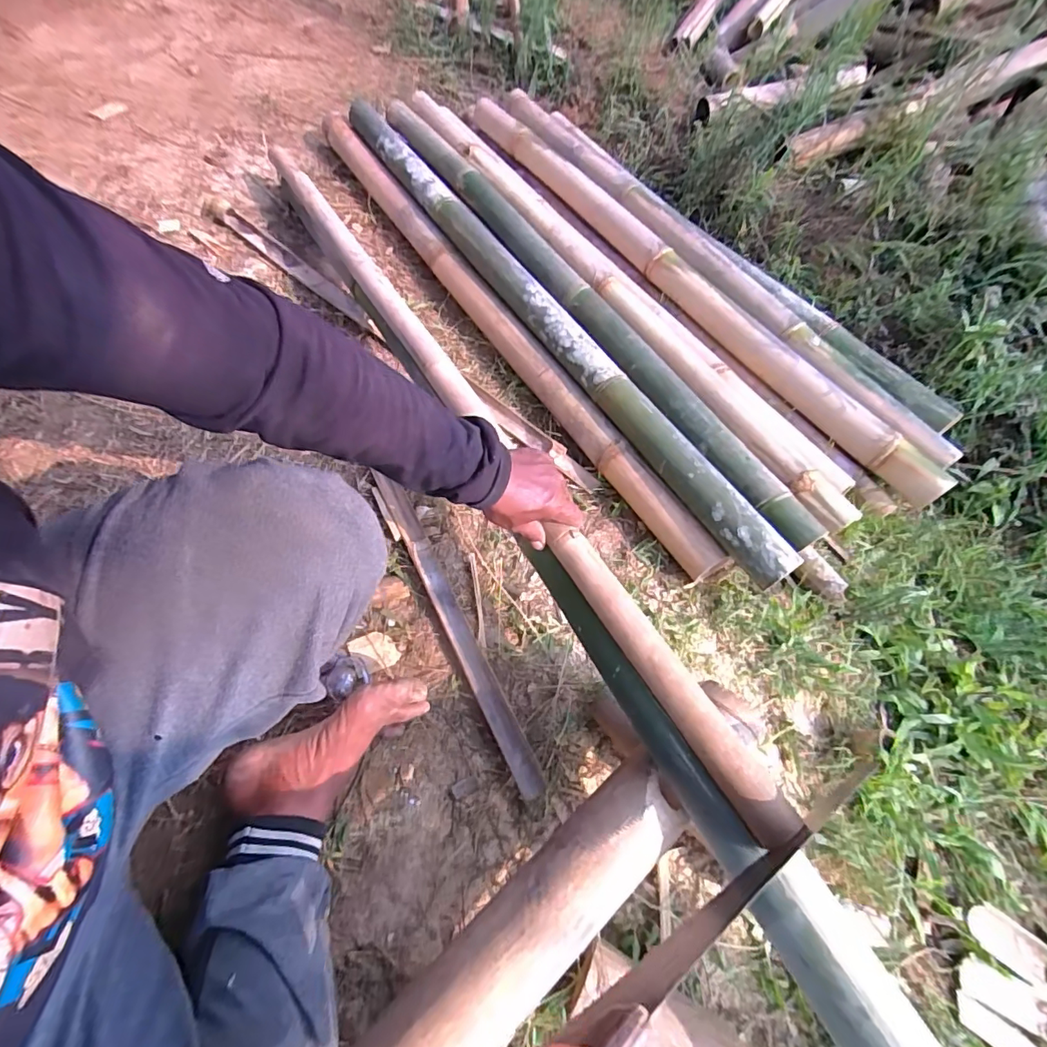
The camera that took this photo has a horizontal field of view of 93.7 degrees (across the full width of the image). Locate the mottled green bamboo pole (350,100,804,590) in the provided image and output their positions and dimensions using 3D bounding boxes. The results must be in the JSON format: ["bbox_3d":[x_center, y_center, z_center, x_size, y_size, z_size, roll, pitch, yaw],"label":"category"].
[{"bbox_3d":[-0.020,-0.467,0.971,0.078,0.075,1.440,-24,63,-23],"label":"mottled green bamboo pole"}]

